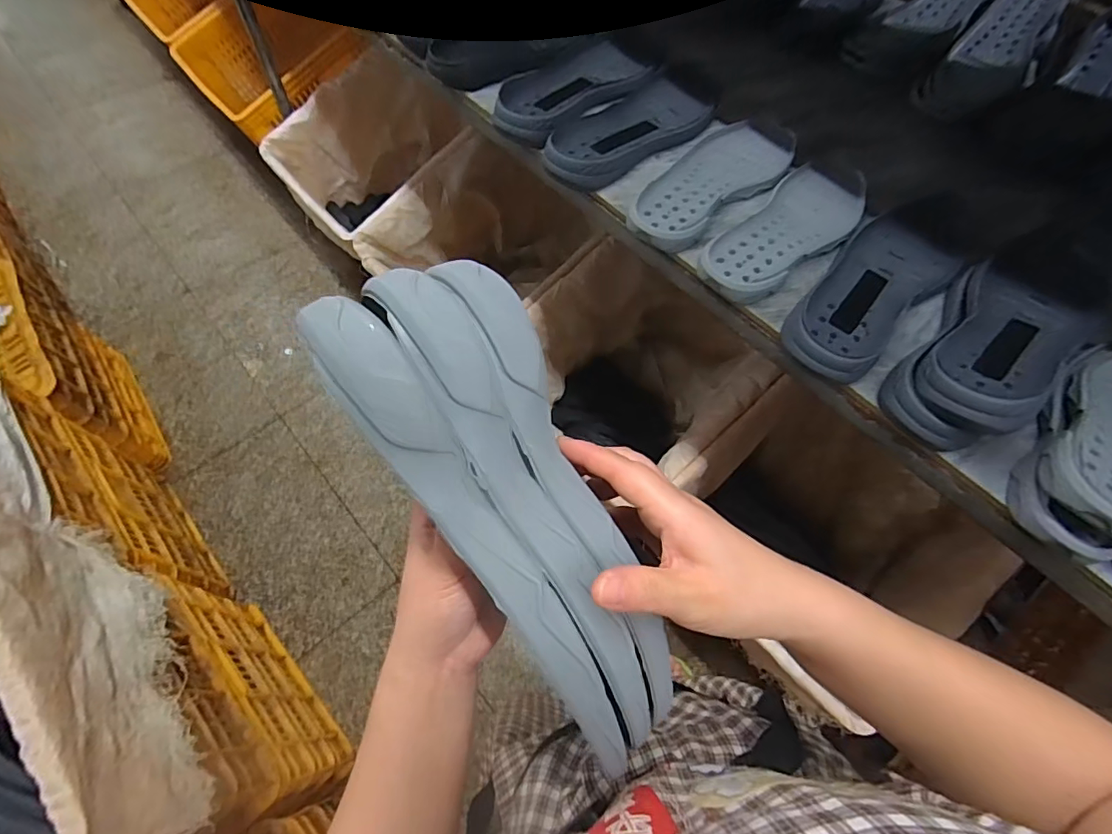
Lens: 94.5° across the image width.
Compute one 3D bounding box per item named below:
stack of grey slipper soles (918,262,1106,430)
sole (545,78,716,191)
[{"bbox_3d":[0.428,-0.076,0.493,0.247,0.063,0.126,-32,69,-18],"label":"stack of grey slipper soles"},{"bbox_3d":[0.098,-0.383,0.677,0.272,0.037,0.110,-39,71,-21],"label":"sole"}]

